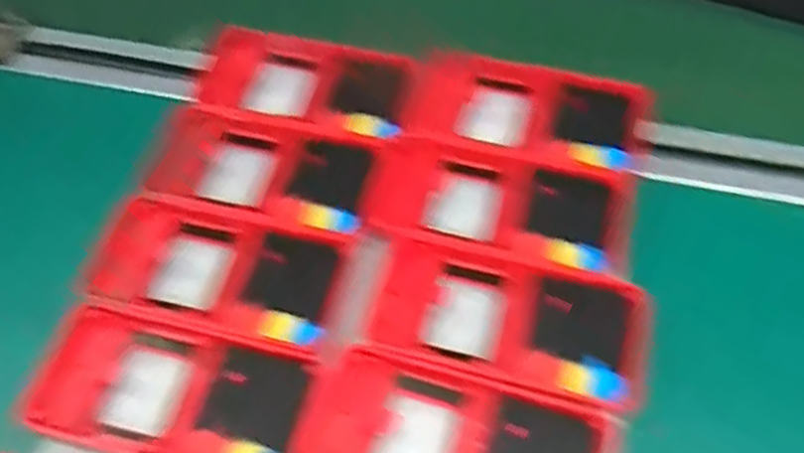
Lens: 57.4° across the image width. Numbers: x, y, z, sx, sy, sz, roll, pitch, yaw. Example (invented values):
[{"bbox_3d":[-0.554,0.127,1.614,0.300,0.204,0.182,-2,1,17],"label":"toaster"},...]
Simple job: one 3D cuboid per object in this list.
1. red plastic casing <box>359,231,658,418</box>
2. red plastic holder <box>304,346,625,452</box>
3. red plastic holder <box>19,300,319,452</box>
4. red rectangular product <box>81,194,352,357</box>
[{"bbox_3d":[0.049,0.042,0.334,0.123,0.011,0.062,14,60,9],"label":"red plastic casing"},{"bbox_3d":[0.026,0.093,0.307,0.124,0.011,0.062,15,60,10],"label":"red plastic holder"},{"bbox_3d":[-0.099,0.072,0.323,0.116,0.016,0.059,11,60,7],"label":"red plastic holder"},{"bbox_3d":[-0.085,0.020,0.352,0.110,0.024,0.062,13,60,9],"label":"red rectangular product"}]

